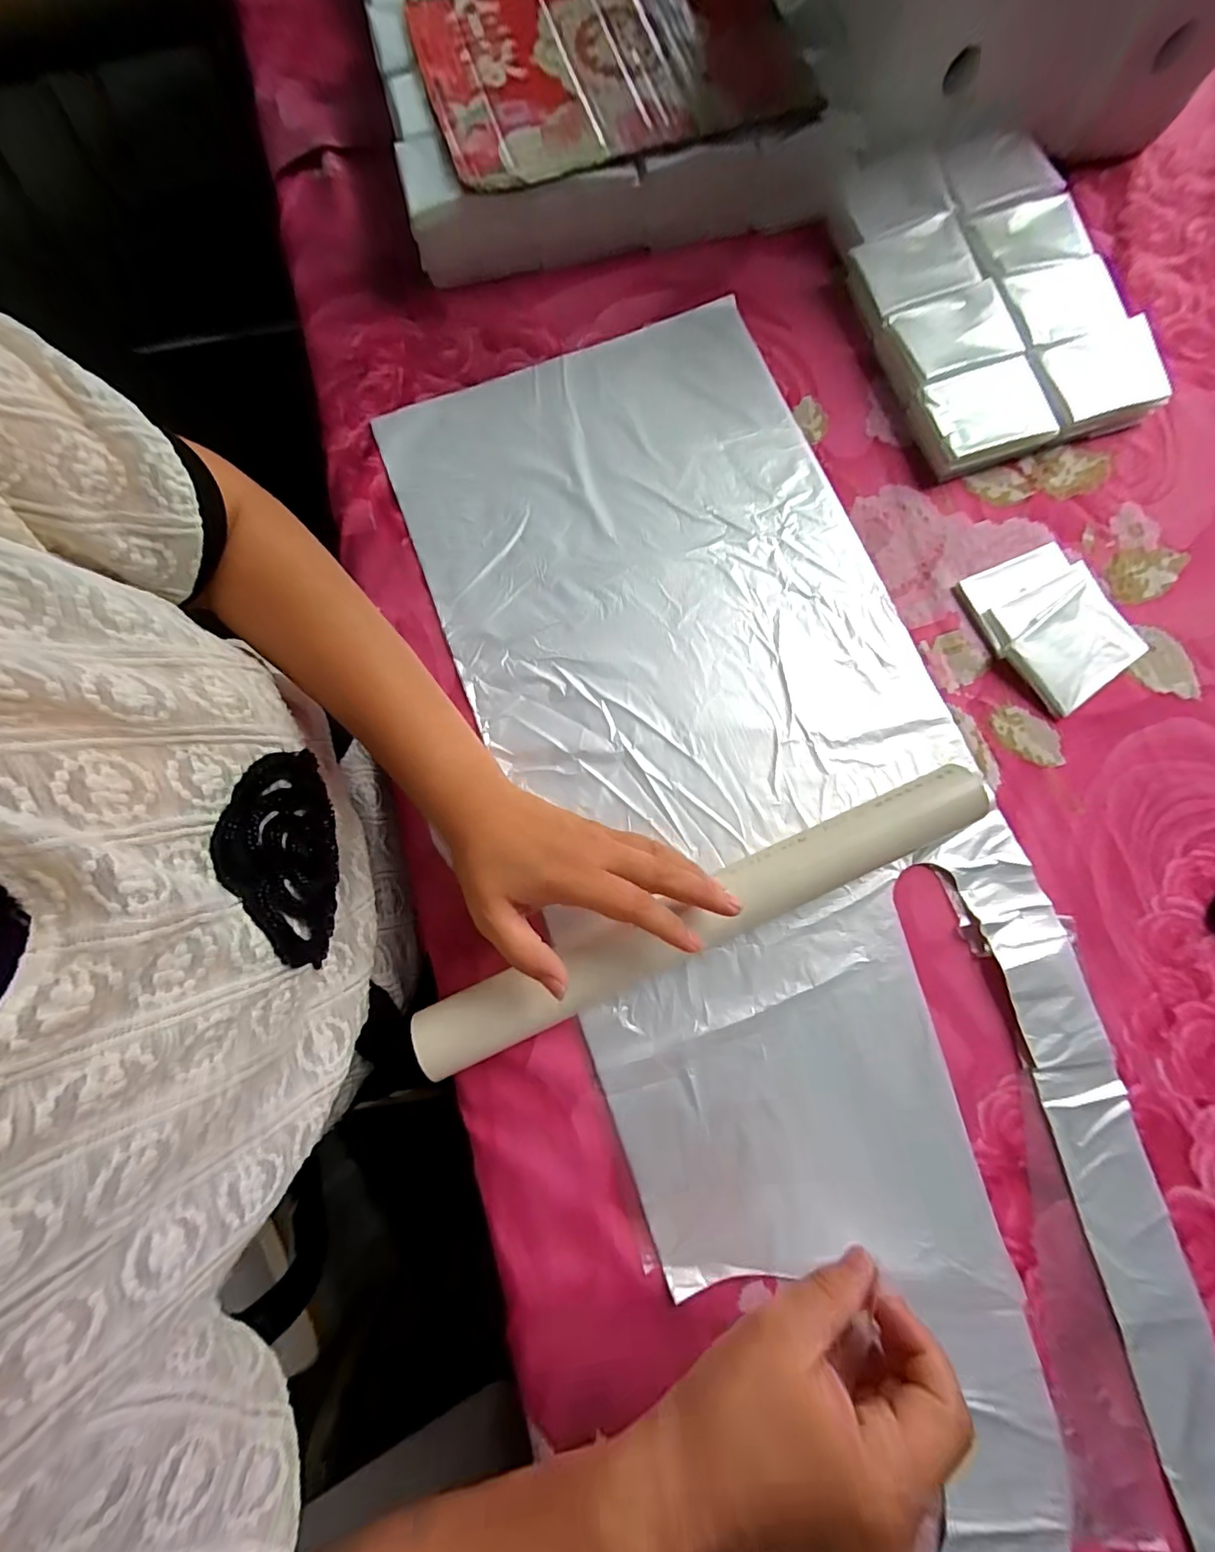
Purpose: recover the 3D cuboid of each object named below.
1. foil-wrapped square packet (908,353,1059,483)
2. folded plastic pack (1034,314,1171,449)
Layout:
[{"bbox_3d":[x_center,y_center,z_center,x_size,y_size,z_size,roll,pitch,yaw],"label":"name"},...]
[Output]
[{"bbox_3d":[0.276,-0.266,0.406,0.081,0.030,0.067,-15,79,-2],"label":"foil-wrapped square packet"},{"bbox_3d":[0.366,-0.293,0.408,0.087,0.031,0.068,-16,79,-2],"label":"folded plastic pack"}]

